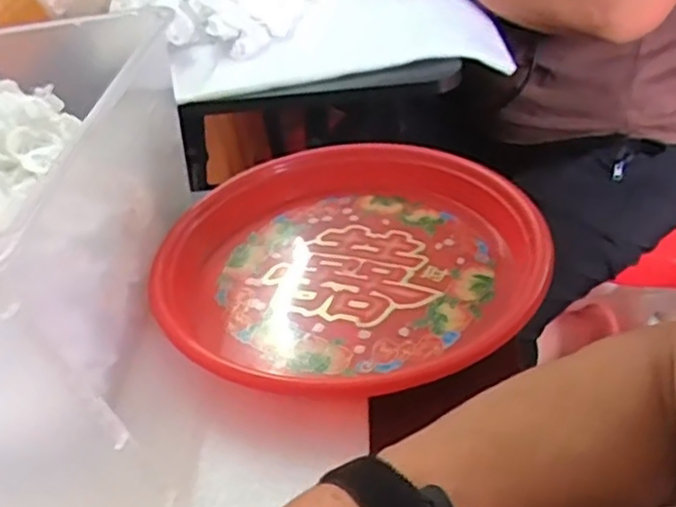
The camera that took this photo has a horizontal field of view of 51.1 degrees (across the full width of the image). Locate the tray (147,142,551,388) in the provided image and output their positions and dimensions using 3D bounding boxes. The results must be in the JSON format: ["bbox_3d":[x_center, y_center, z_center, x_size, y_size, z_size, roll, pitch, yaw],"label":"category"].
[{"bbox_3d":[0.005,0.000,0.450,0.232,0.037,0.217,-3,40,2],"label":"tray"}]

